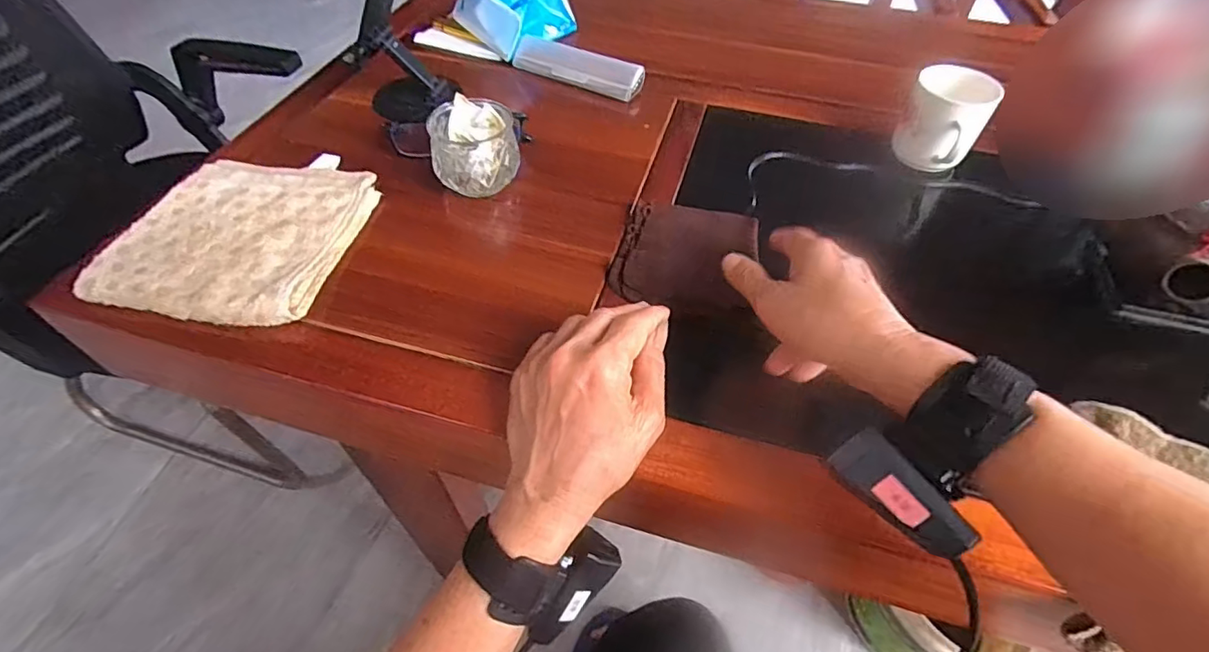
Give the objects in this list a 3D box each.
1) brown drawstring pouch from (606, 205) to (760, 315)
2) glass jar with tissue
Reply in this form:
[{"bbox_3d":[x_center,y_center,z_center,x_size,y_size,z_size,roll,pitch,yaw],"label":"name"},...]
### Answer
[{"bbox_3d":[0.067,-0.059,0.455,0.111,0.018,0.107,11,53,7],"label":"brown drawstring pouch"},{"bbox_3d":[-0.114,-0.157,0.489,0.073,0.059,0.068,-8,53,-7],"label":"glass jar with tissue"}]

